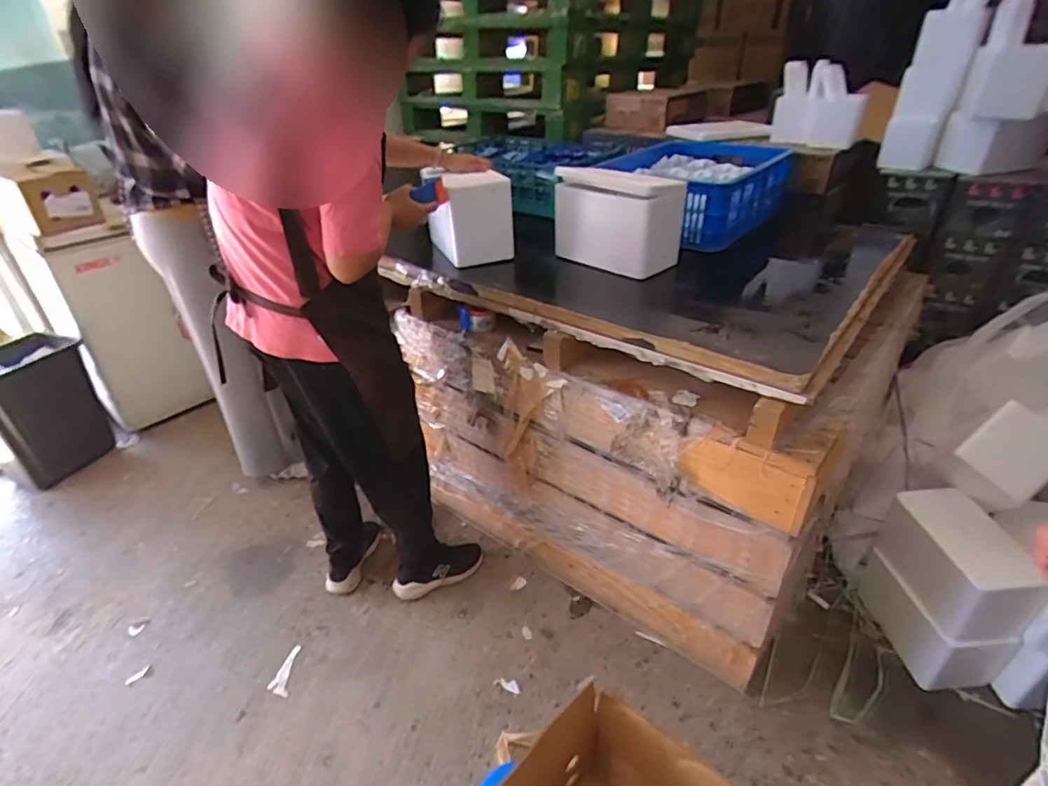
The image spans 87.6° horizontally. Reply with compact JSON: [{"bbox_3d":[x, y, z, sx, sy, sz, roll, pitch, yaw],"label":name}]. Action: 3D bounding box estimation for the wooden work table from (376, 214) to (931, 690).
[{"bbox_3d":[0.401,-0.037,1.659,1.101,0.782,1.046,23,40,33],"label":"wooden work table"}]

